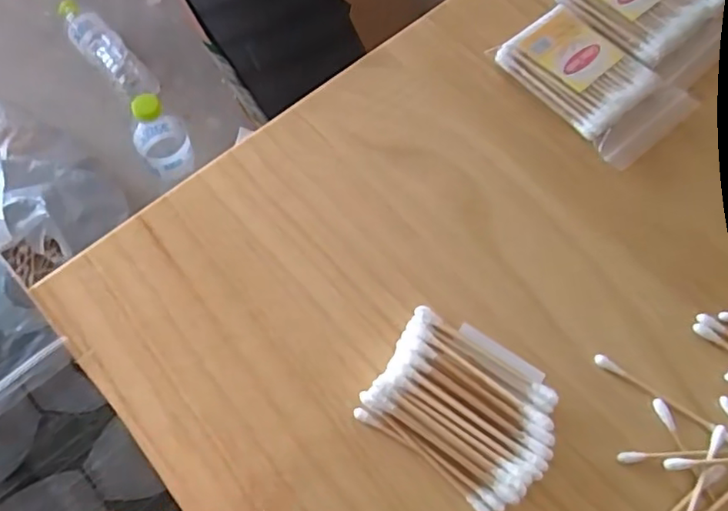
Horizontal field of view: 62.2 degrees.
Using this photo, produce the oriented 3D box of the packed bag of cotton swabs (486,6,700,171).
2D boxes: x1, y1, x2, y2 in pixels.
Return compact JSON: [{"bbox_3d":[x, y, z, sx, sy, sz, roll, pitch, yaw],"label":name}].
[{"bbox_3d":[0.124,-0.094,0.323,0.063,0.015,0.092,-37,74,-14],"label":"packed bag of cotton swabs"}]

